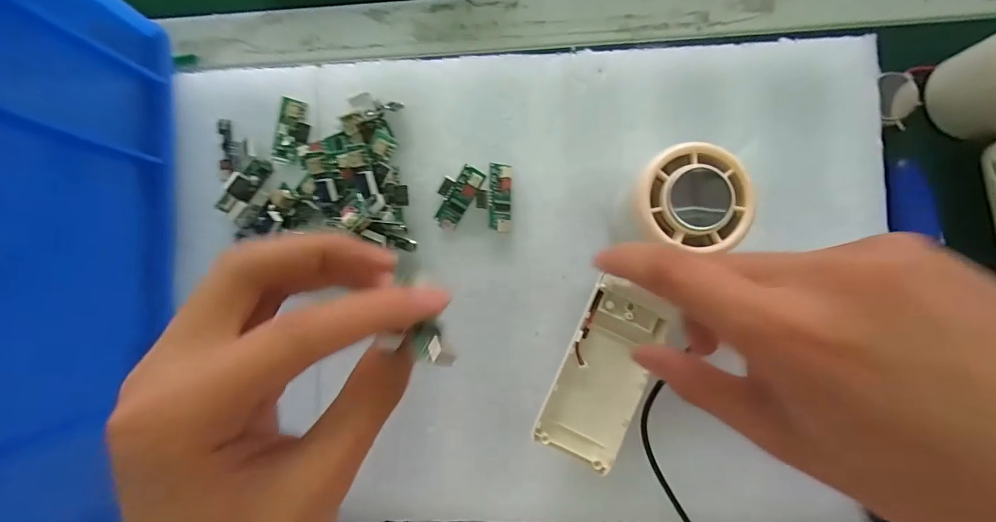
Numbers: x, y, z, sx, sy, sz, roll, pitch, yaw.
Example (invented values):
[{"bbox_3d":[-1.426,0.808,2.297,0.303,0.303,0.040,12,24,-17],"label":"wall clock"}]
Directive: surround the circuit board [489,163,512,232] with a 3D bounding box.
[{"bbox_3d":[0.002,-0.036,0.247,0.013,0.004,0.038,1,88,-18],"label":"circuit board"}]

